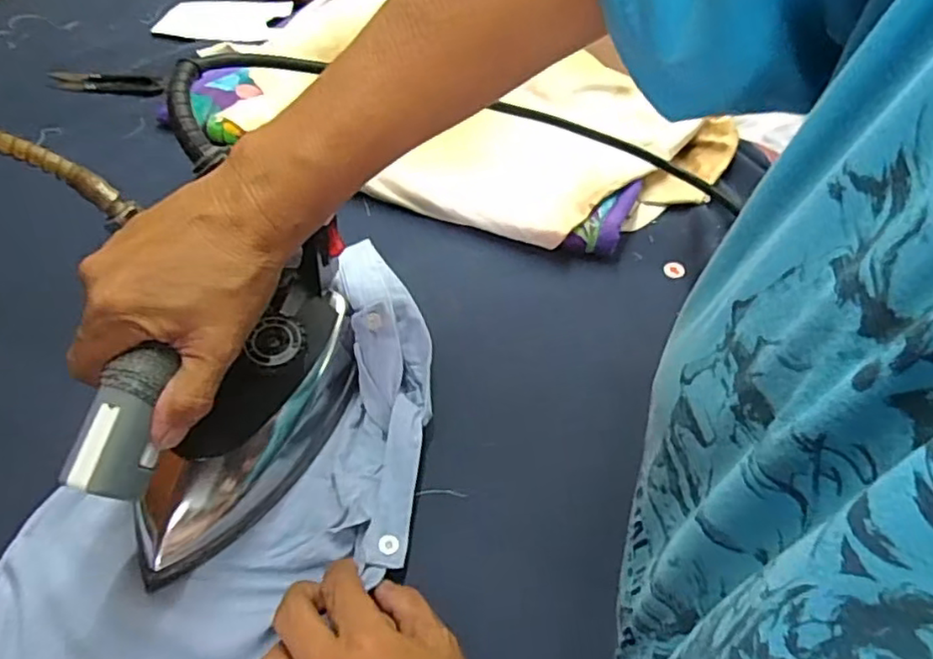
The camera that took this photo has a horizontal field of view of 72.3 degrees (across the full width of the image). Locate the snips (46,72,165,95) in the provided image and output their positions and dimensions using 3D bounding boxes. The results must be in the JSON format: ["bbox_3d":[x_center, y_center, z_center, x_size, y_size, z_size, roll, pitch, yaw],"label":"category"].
[{"bbox_3d":[-0.325,-0.223,0.576,0.104,0.006,0.026,5,54,-2],"label":"snips"}]

